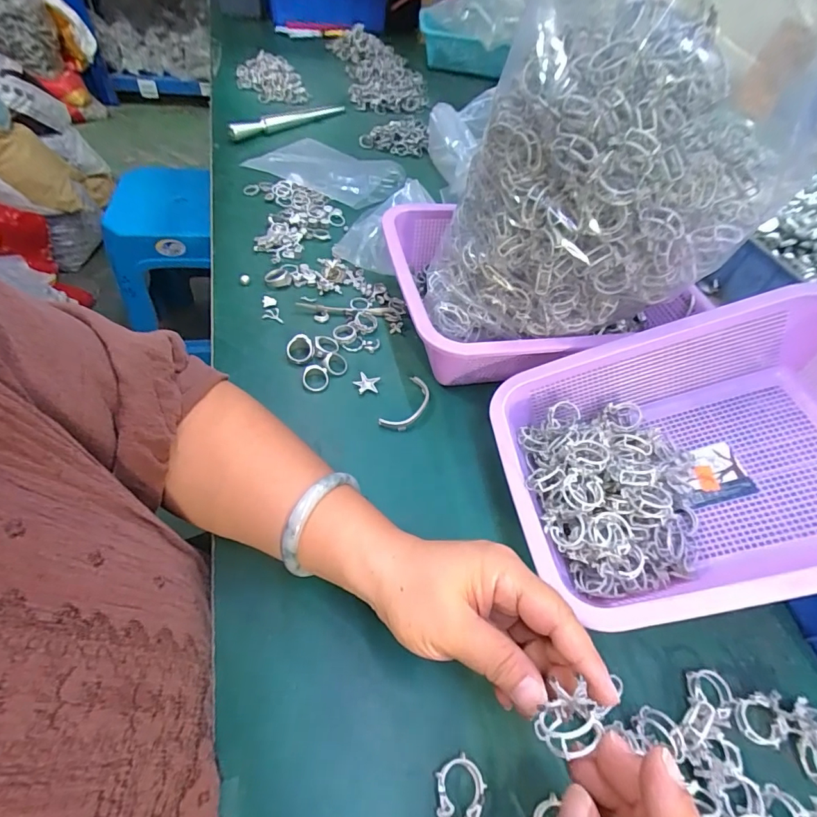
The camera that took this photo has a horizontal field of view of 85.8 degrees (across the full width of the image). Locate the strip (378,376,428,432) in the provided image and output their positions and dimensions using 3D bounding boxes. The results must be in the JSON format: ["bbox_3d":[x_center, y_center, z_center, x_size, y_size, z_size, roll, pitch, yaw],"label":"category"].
[{"bbox_3d":[0.000,-0.004,0.398,0.026,0.009,0.065,26,54,12],"label":"strip"}]

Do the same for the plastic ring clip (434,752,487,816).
[{"bbox_3d":[0.027,0.207,0.237,0.026,0.009,0.032,11,52,0],"label":"plastic ring clip"}]

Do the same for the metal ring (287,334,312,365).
[{"bbox_3d":[-0.104,-0.057,0.418,0.025,0.018,0.025,4,52,-5],"label":"metal ring"}]

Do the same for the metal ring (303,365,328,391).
[{"bbox_3d":[-0.086,-0.028,0.408,0.025,0.007,0.025,4,79,-20],"label":"metal ring"}]

